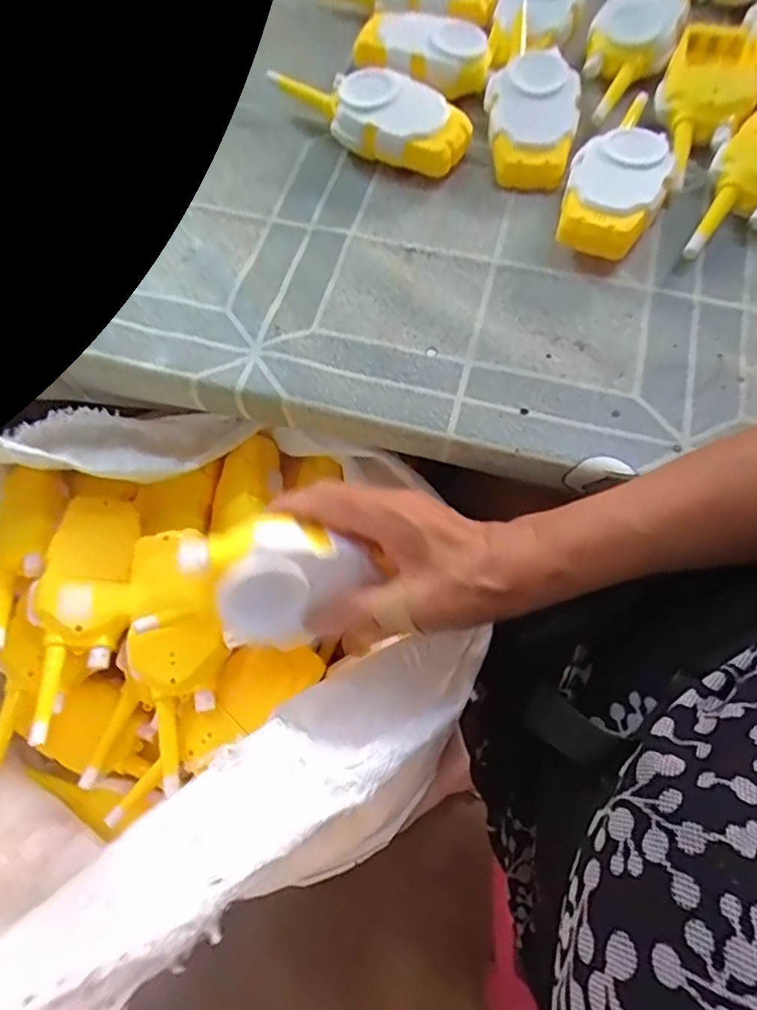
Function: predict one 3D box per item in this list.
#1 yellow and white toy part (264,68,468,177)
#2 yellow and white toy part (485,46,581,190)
[{"bbox_3d":[-0.005,-0.290,0.433,0.150,0.042,0.057,24,71,12],"label":"yellow and white toy part"},{"bbox_3d":[0.113,-0.282,0.425,0.062,0.049,0.081,3,68,4],"label":"yellow and white toy part"}]

